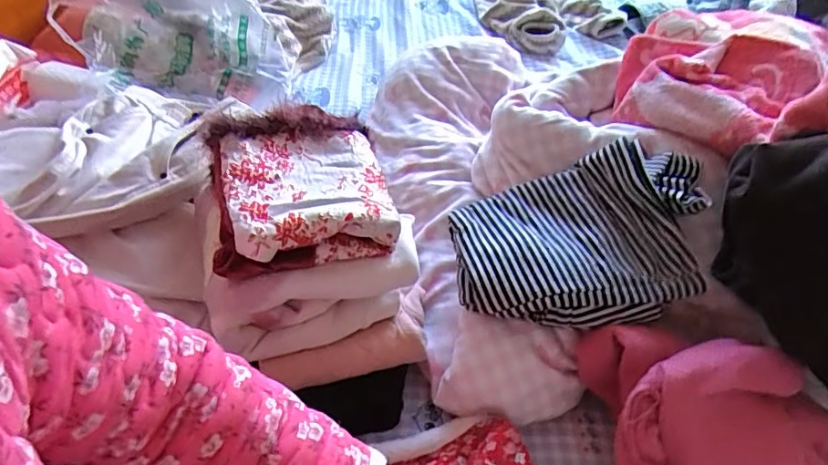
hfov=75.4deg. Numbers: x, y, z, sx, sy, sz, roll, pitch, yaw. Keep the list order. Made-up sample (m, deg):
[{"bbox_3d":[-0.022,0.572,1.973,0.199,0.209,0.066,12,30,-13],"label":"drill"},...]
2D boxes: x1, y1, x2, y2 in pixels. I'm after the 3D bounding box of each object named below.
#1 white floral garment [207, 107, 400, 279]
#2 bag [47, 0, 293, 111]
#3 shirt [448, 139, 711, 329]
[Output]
[{"bbox_3d":[-0.126,-0.051,0.604,0.192,0.078,0.210,-10,47,-14],"label":"white floral garment"},{"bbox_3d":[-0.480,-0.414,1.116,0.464,0.140,0.319,6,45,1],"label":"bag"},{"bbox_3d":[0.199,-0.002,0.654,0.300,0.093,0.220,0,49,8],"label":"shirt"}]

